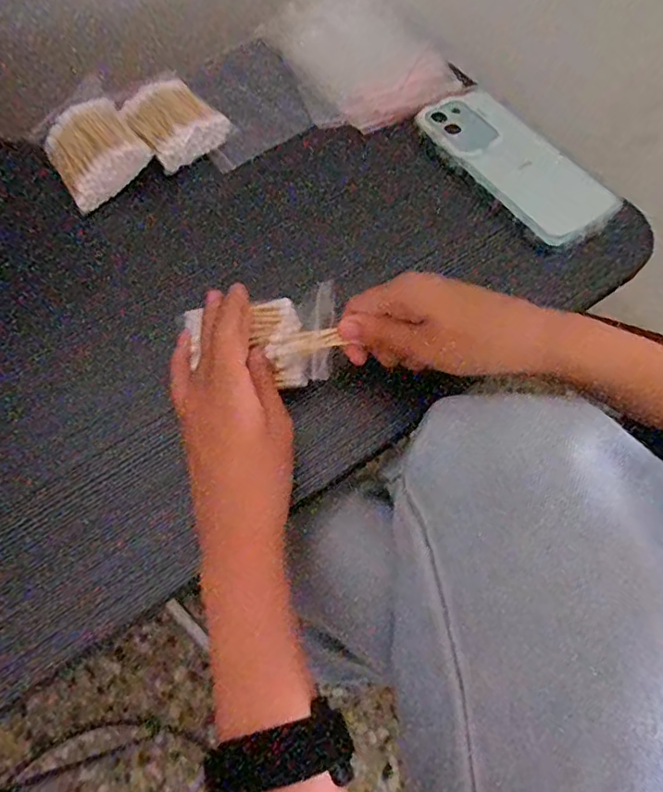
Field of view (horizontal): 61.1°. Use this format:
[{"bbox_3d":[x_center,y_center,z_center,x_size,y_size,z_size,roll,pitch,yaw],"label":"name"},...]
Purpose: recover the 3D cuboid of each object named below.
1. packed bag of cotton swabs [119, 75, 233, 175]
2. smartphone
[{"bbox_3d":[-0.126,-0.214,0.439,0.074,0.016,0.062,42,71,18],"label":"packed bag of cotton swabs"},{"bbox_3d":[0.142,-0.186,0.436,0.069,0.010,0.162,-36,70,-11],"label":"smartphone"}]

